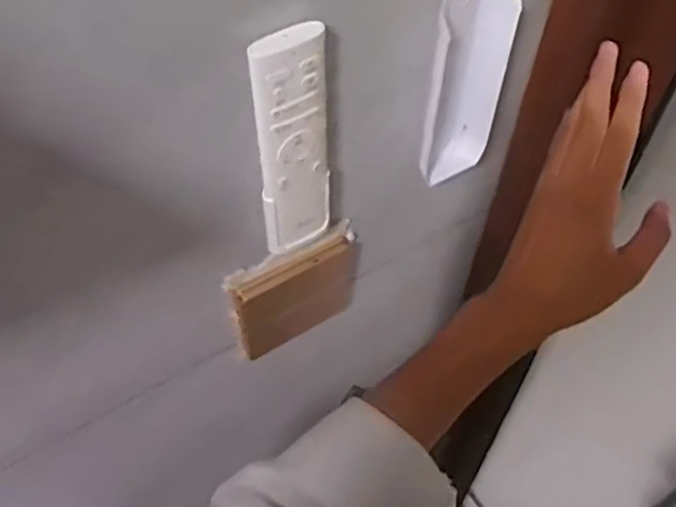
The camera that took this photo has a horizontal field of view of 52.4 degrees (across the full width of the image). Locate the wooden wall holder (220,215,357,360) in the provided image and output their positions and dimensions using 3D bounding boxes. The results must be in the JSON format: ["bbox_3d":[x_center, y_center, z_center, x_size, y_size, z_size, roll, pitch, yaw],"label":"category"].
[{"bbox_3d":[-0.025,0.028,0.489,0.101,0.105,0.015,-29,59,-19],"label":"wooden wall holder"}]

